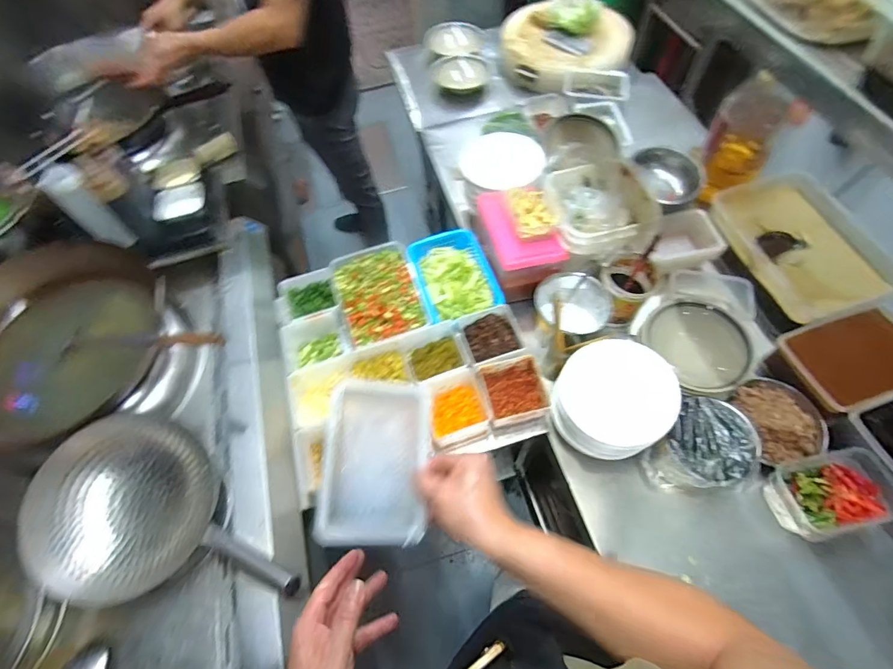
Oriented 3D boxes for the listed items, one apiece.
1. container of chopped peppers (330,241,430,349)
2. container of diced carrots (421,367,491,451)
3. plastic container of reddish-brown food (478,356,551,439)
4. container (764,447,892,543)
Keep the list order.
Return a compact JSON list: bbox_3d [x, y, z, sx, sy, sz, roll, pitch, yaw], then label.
[{"bbox_3d":[-0.151,-0.087,0.957,0.173,0.061,0.240,-17,62,-7],"label":"container of chopped peppers"},{"bbox_3d":[0.017,0.137,0.835,0.119,0.078,0.132,-17,62,-7],"label":"container of diced carrots"},{"bbox_3d":[0.131,0.129,0.847,0.119,0.095,0.131,-11,61,-4],"label":"plastic container of reddish-brown food"},{"bbox_3d":[0.666,0.282,0.754,0.181,0.101,0.126,-13,61,-5],"label":"container"}]

